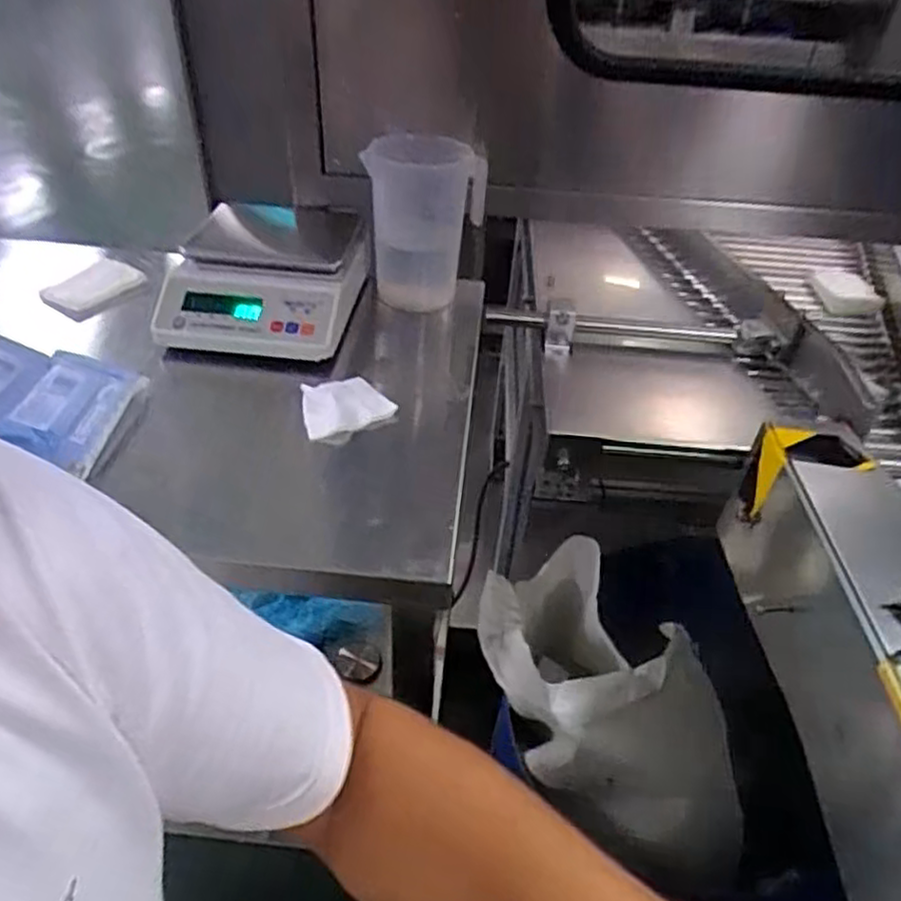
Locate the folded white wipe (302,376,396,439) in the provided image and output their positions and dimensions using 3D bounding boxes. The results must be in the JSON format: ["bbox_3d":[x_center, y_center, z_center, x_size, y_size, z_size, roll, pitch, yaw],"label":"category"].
[{"bbox_3d":[-0.098,-0.043,0.668,0.082,0.016,0.071,-12,43,-17],"label":"folded white wipe"}]

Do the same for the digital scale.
[{"bbox_3d":[-0.191,-0.193,0.767,0.190,0.073,0.217,7,41,4],"label":"digital scale"}]

